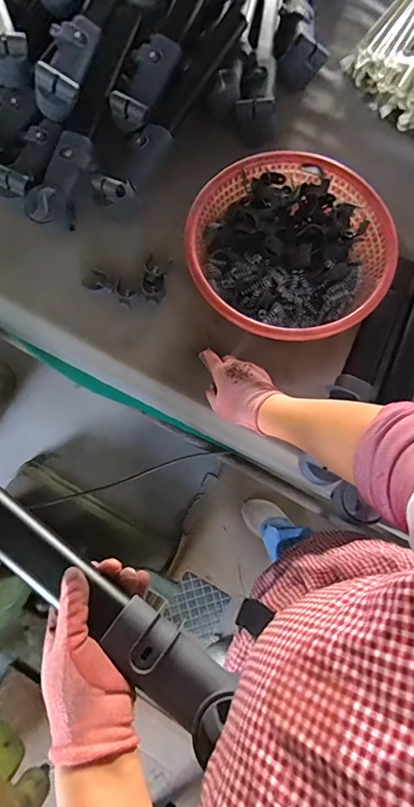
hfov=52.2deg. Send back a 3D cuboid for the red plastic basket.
[{"bbox_3d":[0.119,-0.231,0.657,0.289,0.091,0.287,0,77,0],"label":"red plastic basket"}]

